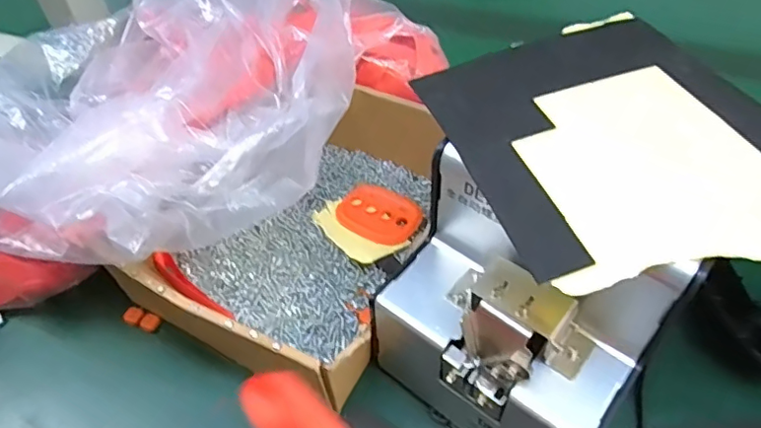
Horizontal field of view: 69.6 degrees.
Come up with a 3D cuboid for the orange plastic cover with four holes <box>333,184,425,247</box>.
[{"bbox_3d":[-0.001,0.000,0.416,0.061,0.010,0.048,31,54,23],"label":"orange plastic cover with four holes"}]

